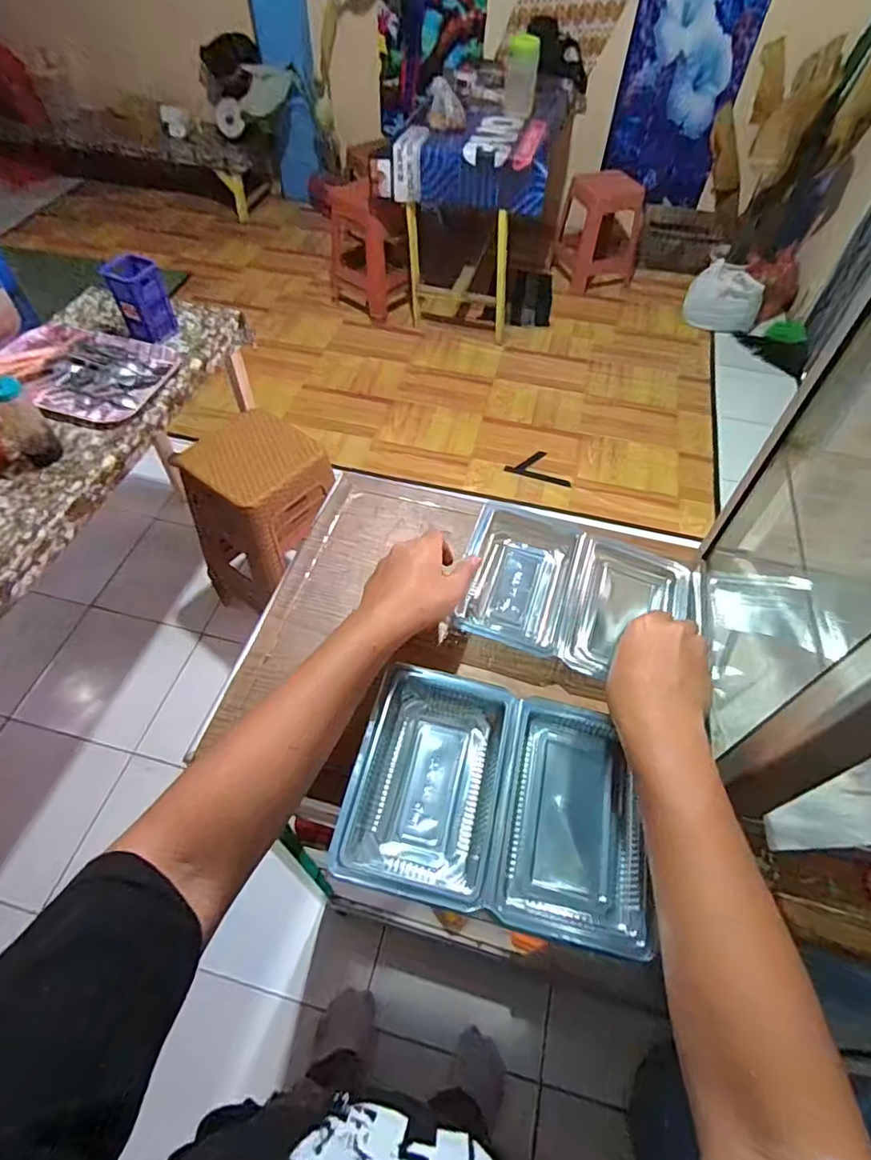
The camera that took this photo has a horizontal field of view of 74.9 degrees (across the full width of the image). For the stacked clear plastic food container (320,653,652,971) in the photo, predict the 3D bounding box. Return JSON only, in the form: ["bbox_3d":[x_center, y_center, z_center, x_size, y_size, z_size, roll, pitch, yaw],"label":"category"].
[{"bbox_3d":[0.054,0.179,0.479,0.237,0.037,0.185,12,55,7],"label":"stacked clear plastic food container"}]

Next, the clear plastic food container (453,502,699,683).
[{"bbox_3d":[0.155,0.006,0.629,0.245,0.032,0.189,19,56,12],"label":"clear plastic food container"}]

